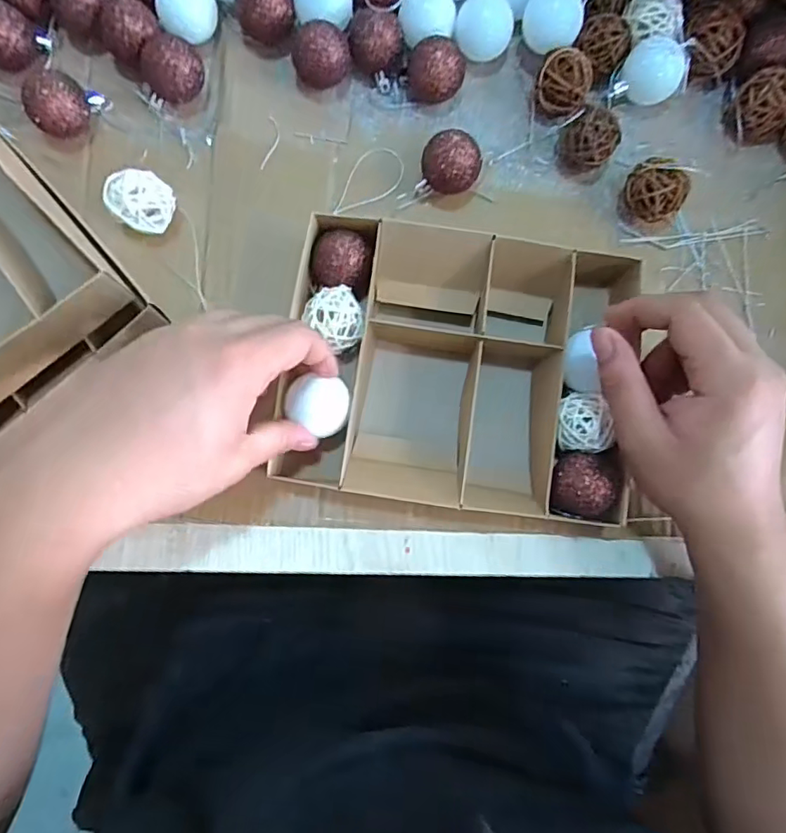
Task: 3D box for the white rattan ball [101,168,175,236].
[{"bbox_3d":[-0.159,-0.136,0.355,0.033,0.034,0.035,0,82,-1],"label":"white rattan ball"}]

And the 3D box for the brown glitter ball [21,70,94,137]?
[{"bbox_3d":[-0.216,-0.200,0.363,0.036,0.036,0.031,-40,85,-6],"label":"brown glitter ball"}]

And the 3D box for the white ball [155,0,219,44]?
[{"bbox_3d":[-0.138,-0.271,0.374,0.031,0.034,0.036,29,83,3],"label":"white ball"}]

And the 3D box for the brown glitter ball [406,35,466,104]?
[{"bbox_3d":[0.030,-0.234,0.371,0.035,0.038,0.044,16,82,1],"label":"brown glitter ball"}]

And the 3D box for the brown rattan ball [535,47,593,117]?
[{"bbox_3d":[0.112,-0.219,0.372,0.034,0.037,0.030,25,83,2],"label":"brown rattan ball"}]

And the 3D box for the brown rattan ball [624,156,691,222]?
[{"bbox_3d":[0.171,-0.147,0.368,0.030,0.036,0.037,-36,85,-6],"label":"brown rattan ball"}]

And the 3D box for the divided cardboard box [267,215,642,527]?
[{"bbox_3d":[0.040,-0.031,0.350,0.199,0.046,0.170,8,82,0],"label":"divided cardboard box"}]

